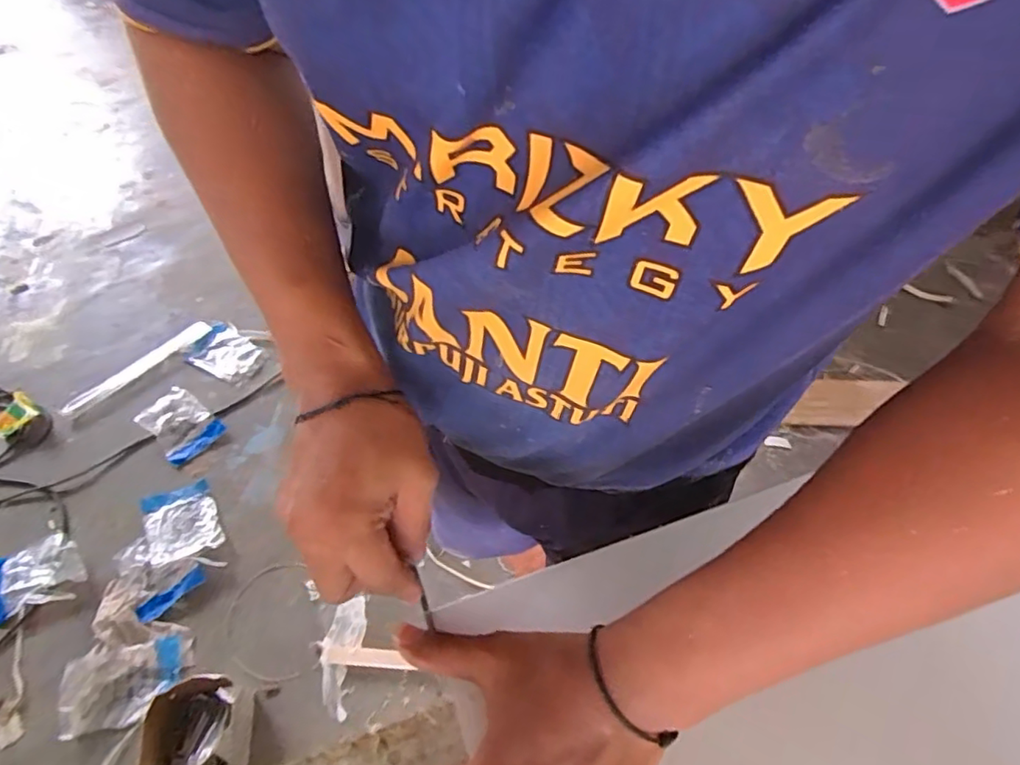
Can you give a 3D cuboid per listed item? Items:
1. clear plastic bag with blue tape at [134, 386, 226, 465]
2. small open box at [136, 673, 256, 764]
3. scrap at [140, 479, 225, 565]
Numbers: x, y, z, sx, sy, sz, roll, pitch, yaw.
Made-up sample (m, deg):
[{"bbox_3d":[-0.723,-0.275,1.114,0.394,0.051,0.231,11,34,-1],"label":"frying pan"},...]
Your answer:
[{"bbox_3d":[-0.788,0.099,1.392,0.203,0.025,0.129,34,61,22],"label":"clear plastic bag with blue tape"},{"bbox_3d":[-0.527,0.594,0.998,0.133,0.117,0.164,-3,54,-2],"label":"small open box"},{"bbox_3d":[-0.705,0.295,1.250,0.139,0.011,0.168,-23,57,-15],"label":"scrap"}]

